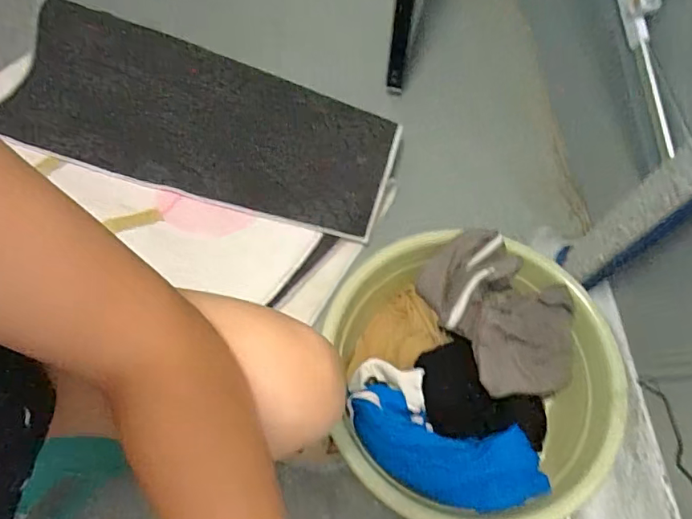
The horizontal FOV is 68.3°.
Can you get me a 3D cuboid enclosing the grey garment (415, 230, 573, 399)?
[{"bbox_3d":[0.222,0.064,0.695,0.174,0.130,0.229,-27,68,-13],"label":"grey garment"}]

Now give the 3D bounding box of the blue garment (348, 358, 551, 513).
[{"bbox_3d":[0.121,0.242,0.665,0.273,0.054,0.130,32,68,13],"label":"blue garment"}]

